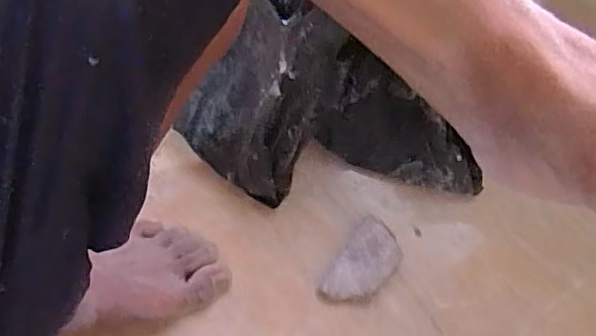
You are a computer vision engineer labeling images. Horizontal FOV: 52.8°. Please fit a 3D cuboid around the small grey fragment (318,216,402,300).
[{"bbox_3d":[0.062,0.089,0.561,0.051,0.027,0.086,33,72,13],"label":"small grey fragment"}]

